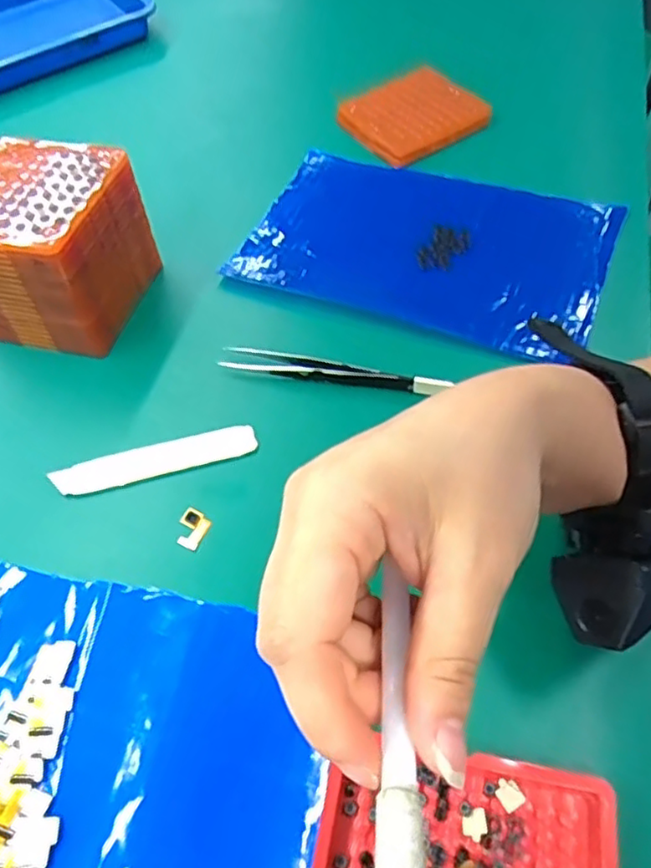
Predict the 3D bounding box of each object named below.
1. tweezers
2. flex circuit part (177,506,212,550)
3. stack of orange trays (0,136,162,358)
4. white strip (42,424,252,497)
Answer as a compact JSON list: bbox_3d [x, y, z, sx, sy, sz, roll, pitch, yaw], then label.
[{"bbox_3d":[0.002,-0.034,0.346,0.124,0.009,0.014,12,58,12],"label":"tweezers"},{"bbox_3d":[-0.064,0.044,0.301,0.015,0.004,0.018,21,60,17],"label":"flex circuit part"},{"bbox_3d":[-0.156,-0.108,0.368,0.085,0.078,0.093,12,57,12],"label":"stack of orange trays"},{"bbox_3d":[-0.087,0.013,0.324,0.102,0.004,0.019,-13,56,-5],"label":"white strip"}]

